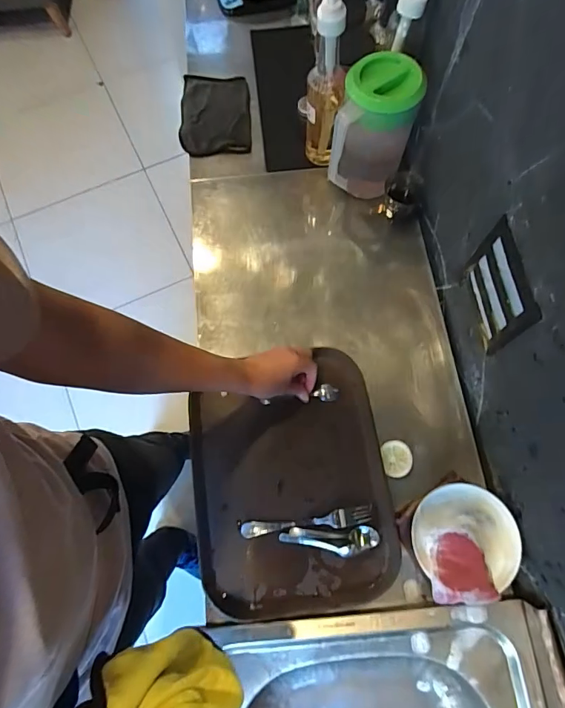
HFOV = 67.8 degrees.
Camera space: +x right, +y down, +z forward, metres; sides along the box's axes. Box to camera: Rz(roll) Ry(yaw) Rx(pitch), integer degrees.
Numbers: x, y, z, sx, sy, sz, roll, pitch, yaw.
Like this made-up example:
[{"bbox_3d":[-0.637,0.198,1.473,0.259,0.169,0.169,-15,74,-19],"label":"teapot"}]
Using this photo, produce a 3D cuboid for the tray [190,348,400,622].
[{"bbox_3d":[0.010,0.199,0.684,0.305,0.031,0.378,-7,70,-1],"label":"tray"}]

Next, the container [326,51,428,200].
[{"bbox_3d":[0.165,-0.397,0.769,0.123,0.211,0.145,19,72,9],"label":"container"}]

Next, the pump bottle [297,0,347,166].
[{"bbox_3d":[0.071,-0.495,0.750,0.085,0.339,0.069,11,71,6],"label":"pump bottle"}]

